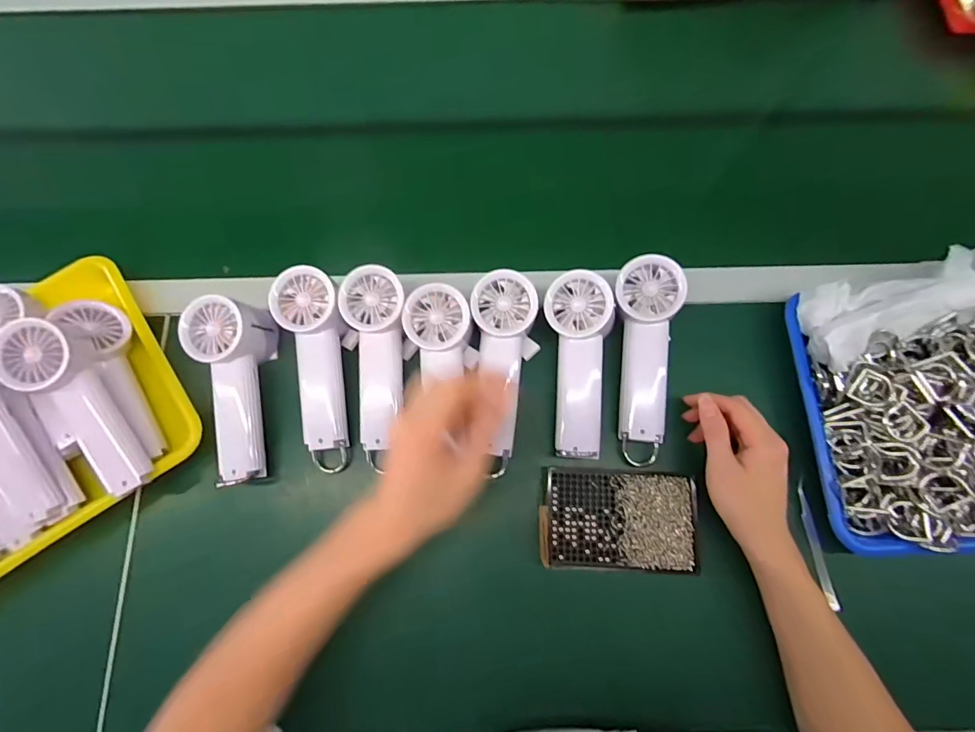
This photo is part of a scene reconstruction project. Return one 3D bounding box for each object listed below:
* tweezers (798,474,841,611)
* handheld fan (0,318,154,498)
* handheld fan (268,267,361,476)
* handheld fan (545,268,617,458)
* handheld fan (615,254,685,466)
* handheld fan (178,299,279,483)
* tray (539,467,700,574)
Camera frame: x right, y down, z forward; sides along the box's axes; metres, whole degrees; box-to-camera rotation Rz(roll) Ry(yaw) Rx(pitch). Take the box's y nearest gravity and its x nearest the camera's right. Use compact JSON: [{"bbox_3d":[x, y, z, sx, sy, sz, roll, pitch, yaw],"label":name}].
[{"bbox_3d":[0.307,0.163,0.411,0.010,0.010,0.114,-5,76,-1],"label":"tweezers"},{"bbox_3d":[-0.372,0.037,0.405,0.066,0.043,0.177,-31,98,-7],"label":"handheld fan"},{"bbox_3d":[-0.166,0.004,0.433,0.068,0.047,0.198,-8,92,-2],"label":"handheld fan"},{"bbox_3d":[0.088,-0.002,0.417,0.061,0.033,0.170,-1,94,0],"label":"handheld fan"},{"bbox_3d":[0.149,-0.005,0.421,0.055,0.031,0.192,2,93,1],"label":"handheld fan"},{"bbox_3d":[-0.246,0.022,0.431,0.068,0.062,0.175,-7,91,-1],"label":"handheld fan"},{"bbox_3d":[0.120,0.141,0.405,0.139,0.014,0.085,2,76,1],"label":"tray"}]

